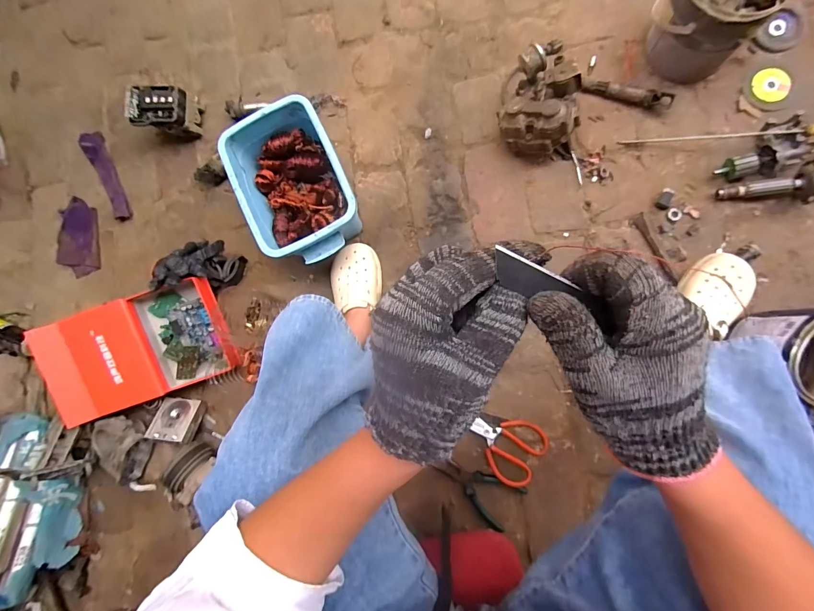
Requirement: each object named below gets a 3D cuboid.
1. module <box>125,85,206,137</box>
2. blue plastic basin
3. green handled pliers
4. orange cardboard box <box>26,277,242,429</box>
[{"bbox_3d":[-0.534,-0.424,0.832,0.129,0.092,0.081,-7,86,7],"label":"module"},{"bbox_3d":[-0.208,-0.223,0.747,0.196,0.146,0.284,-26,84,5],"label":"blue plastic basin"},{"bbox_3d":[0.141,0.361,0.743,0.162,0.012,0.093,32,91,8],"label":"green handled pliers"},{"bbox_3d":[-0.557,0.094,0.774,0.380,0.129,0.207,-20,85,6],"label":"orange cardboard box"}]

